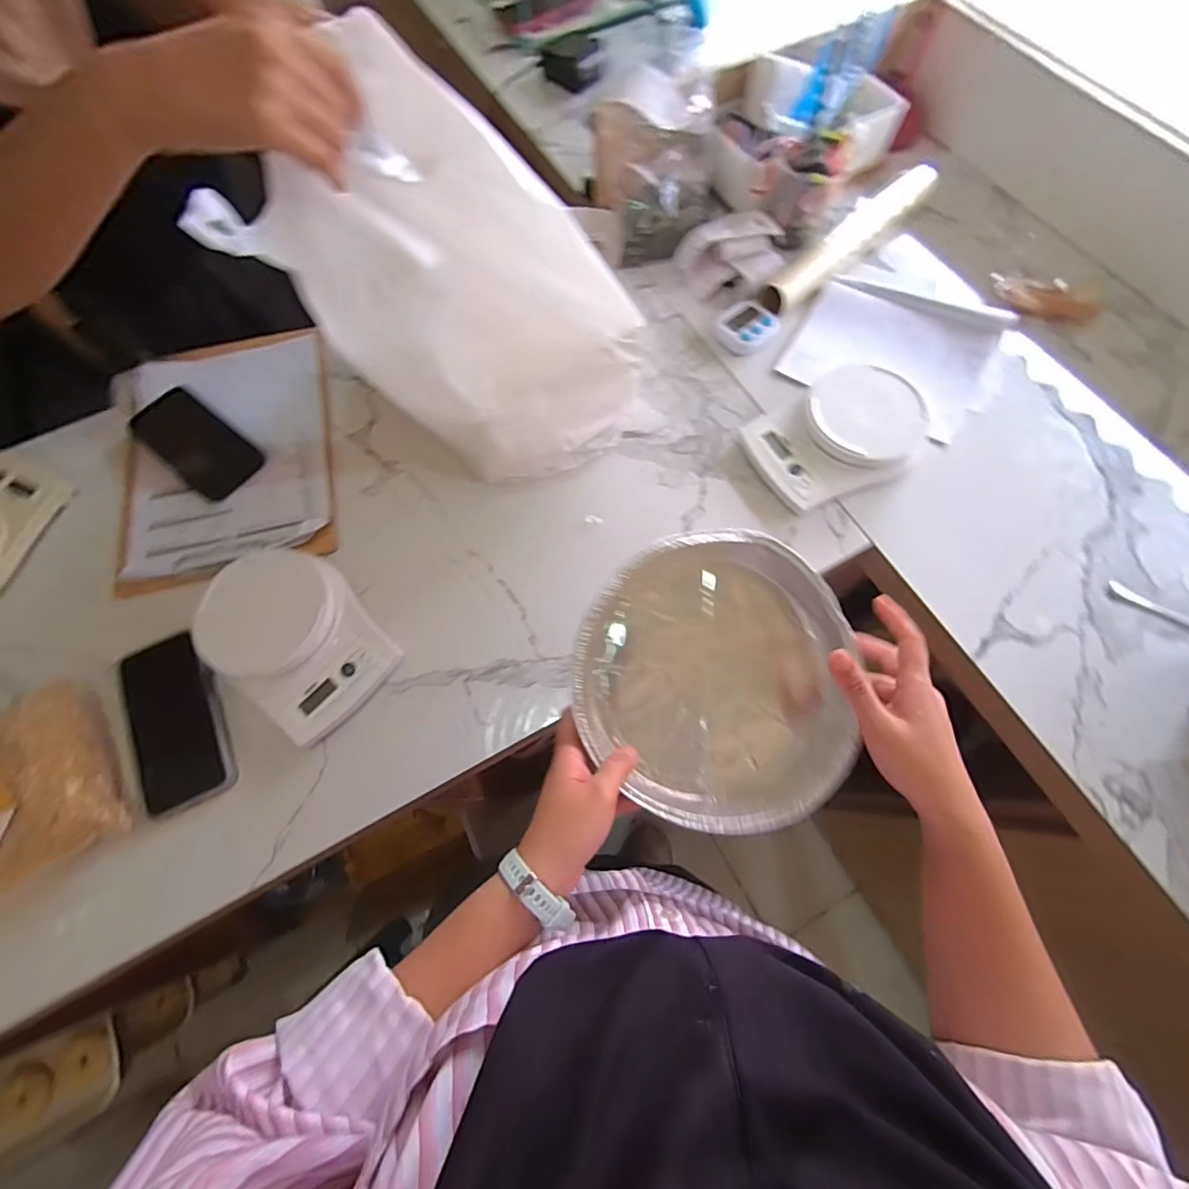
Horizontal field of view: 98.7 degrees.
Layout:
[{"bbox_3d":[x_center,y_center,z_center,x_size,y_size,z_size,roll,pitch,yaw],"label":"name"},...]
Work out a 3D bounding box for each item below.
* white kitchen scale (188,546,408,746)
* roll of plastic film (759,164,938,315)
[{"bbox_3d":[-0.293,0.041,0.499,0.186,0.043,0.137,36,75,13],"label":"white kitchen scale"},{"bbox_3d":[0.331,-0.464,0.674,0.316,0.043,0.053,-43,75,-13],"label":"roll of plastic film"}]

